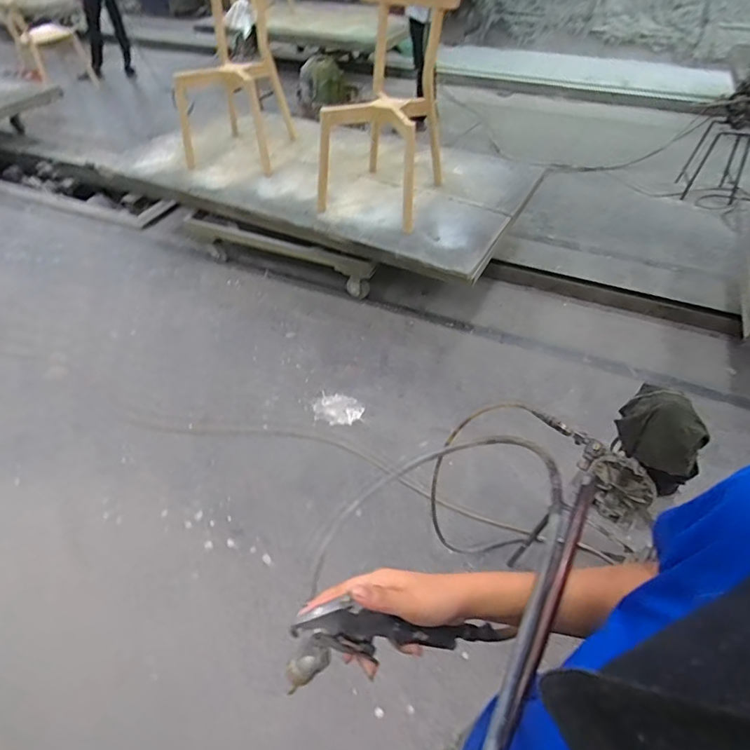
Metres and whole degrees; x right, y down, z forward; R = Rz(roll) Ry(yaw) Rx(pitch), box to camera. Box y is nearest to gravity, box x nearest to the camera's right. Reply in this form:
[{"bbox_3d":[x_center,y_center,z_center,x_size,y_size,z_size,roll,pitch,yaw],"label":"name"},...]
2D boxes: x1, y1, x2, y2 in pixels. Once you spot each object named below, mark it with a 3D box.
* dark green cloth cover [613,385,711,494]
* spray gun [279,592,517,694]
[{"bbox_3d":[0.612,0.128,1.065,0.096,0.163,0.180,-25,50,-22],"label":"dark green cloth cover"},{"bbox_3d":[0.027,0.261,0.485,0.217,0.090,0.046,8,45,-17],"label":"spray gun"}]

